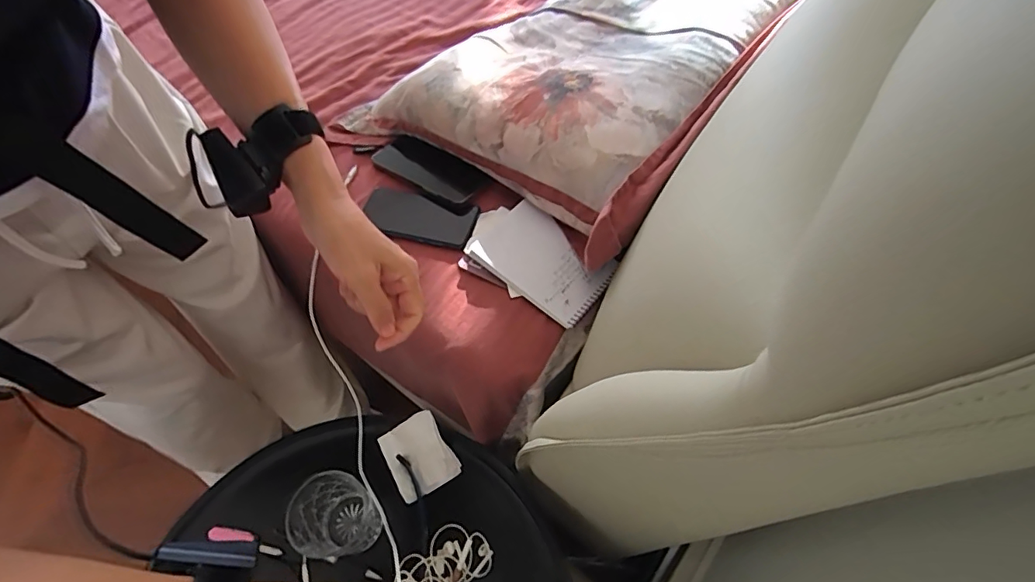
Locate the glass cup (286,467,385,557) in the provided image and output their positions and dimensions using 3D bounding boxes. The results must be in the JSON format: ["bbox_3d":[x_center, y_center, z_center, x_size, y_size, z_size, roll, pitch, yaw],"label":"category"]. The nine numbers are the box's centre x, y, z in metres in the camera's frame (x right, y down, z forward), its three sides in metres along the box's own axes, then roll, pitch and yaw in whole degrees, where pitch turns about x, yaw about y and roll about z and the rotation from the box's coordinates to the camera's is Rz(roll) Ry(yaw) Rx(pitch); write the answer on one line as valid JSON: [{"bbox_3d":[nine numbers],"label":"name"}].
[{"bbox_3d":[-0.201,0.251,0.553,0.077,0.080,0.077,-1,57,2],"label":"glass cup"}]

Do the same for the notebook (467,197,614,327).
[{"bbox_3d":[0.023,-0.040,0.575,0.168,0.017,0.102,35,64,17],"label":"notebook"}]

